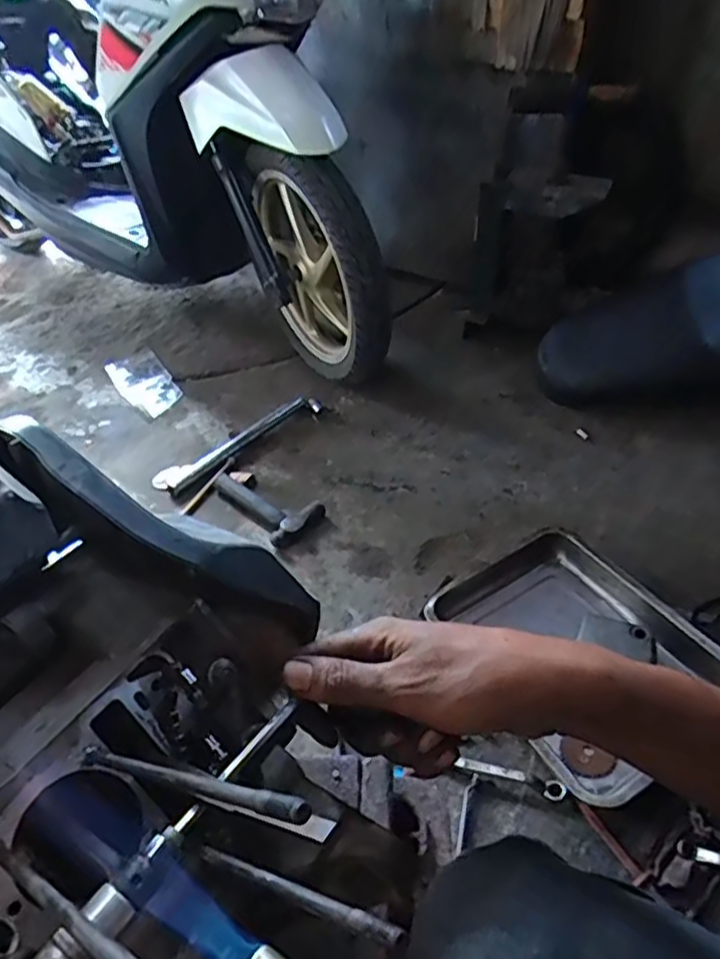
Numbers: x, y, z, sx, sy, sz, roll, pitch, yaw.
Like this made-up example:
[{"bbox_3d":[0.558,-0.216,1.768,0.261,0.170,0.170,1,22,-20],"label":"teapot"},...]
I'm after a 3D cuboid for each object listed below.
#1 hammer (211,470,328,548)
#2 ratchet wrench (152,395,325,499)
[{"bbox_3d":[-0.158,0.034,1.134,0.105,0.030,0.205,-30,50,-27],"label":"hammer"},{"bbox_3d":[-0.224,-0.070,1.256,0.366,0.038,0.071,-28,49,-26],"label":"ratchet wrench"}]

